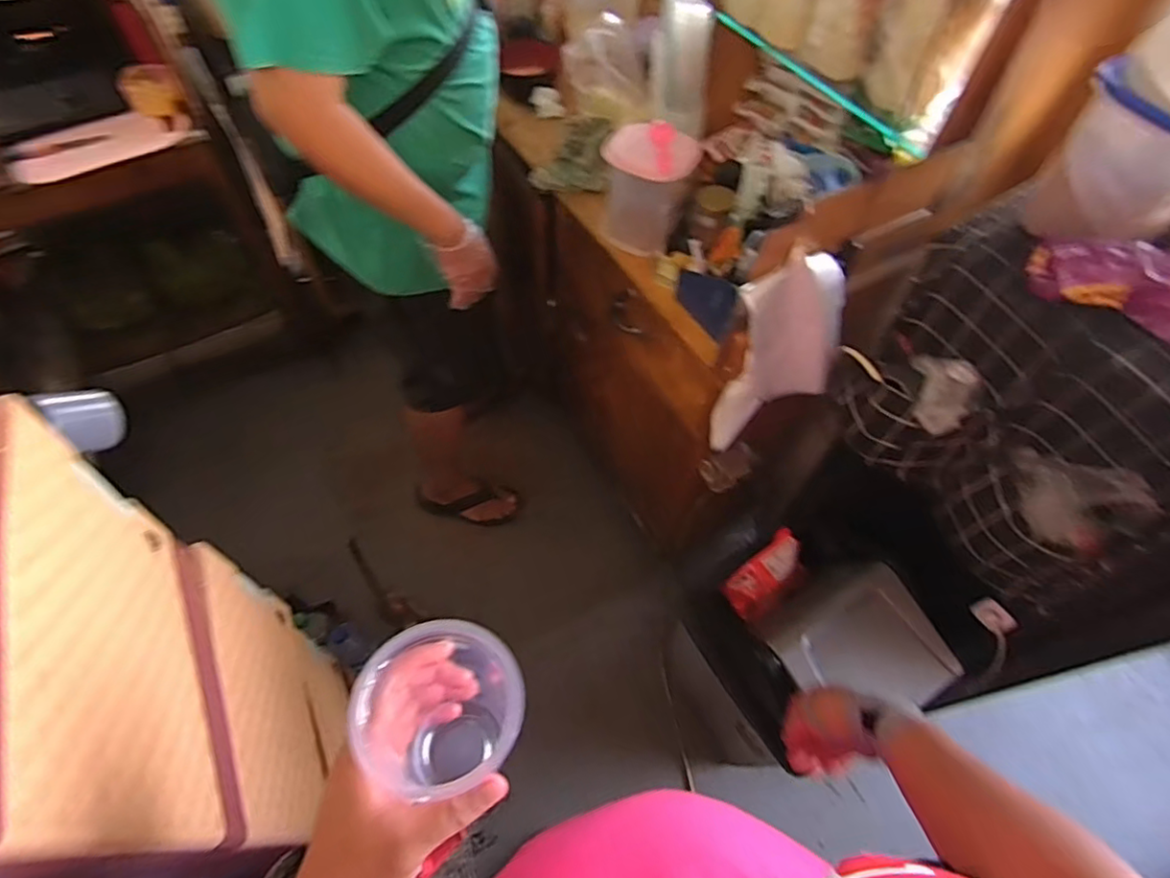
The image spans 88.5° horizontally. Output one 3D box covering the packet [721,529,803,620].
[{"bbox_3d":[0.306,0.229,1.008,0.080,0.032,0.158,42,103,23],"label":"packet"}]

